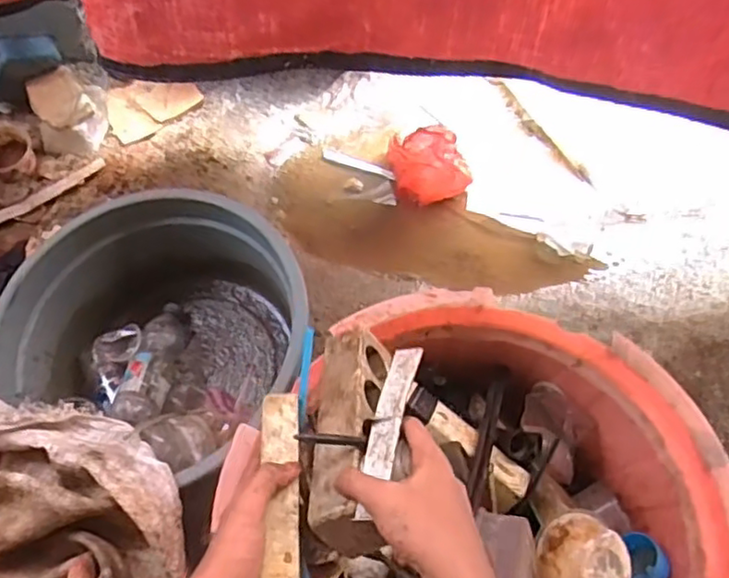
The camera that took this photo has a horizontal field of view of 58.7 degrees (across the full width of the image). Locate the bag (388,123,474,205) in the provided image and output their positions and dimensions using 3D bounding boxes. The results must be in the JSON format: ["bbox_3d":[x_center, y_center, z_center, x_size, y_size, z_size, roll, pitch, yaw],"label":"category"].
[{"bbox_3d":[0.131,-0.262,1.319,0.141,0.138,0.155,-7,56,-9],"label":"bag"}]

